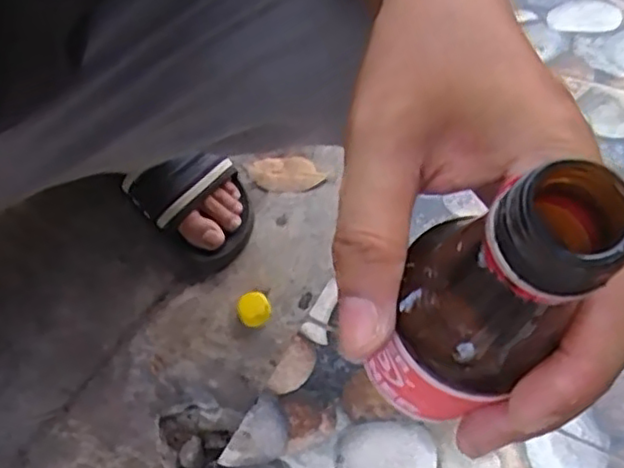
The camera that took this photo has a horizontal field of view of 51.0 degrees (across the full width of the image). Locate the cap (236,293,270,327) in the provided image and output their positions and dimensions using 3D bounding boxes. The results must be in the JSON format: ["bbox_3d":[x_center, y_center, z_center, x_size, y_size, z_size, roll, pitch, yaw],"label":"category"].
[{"bbox_3d":[-0.053,0.069,0.602,0.031,0.009,0.032,-6,69,17],"label":"cap"}]

